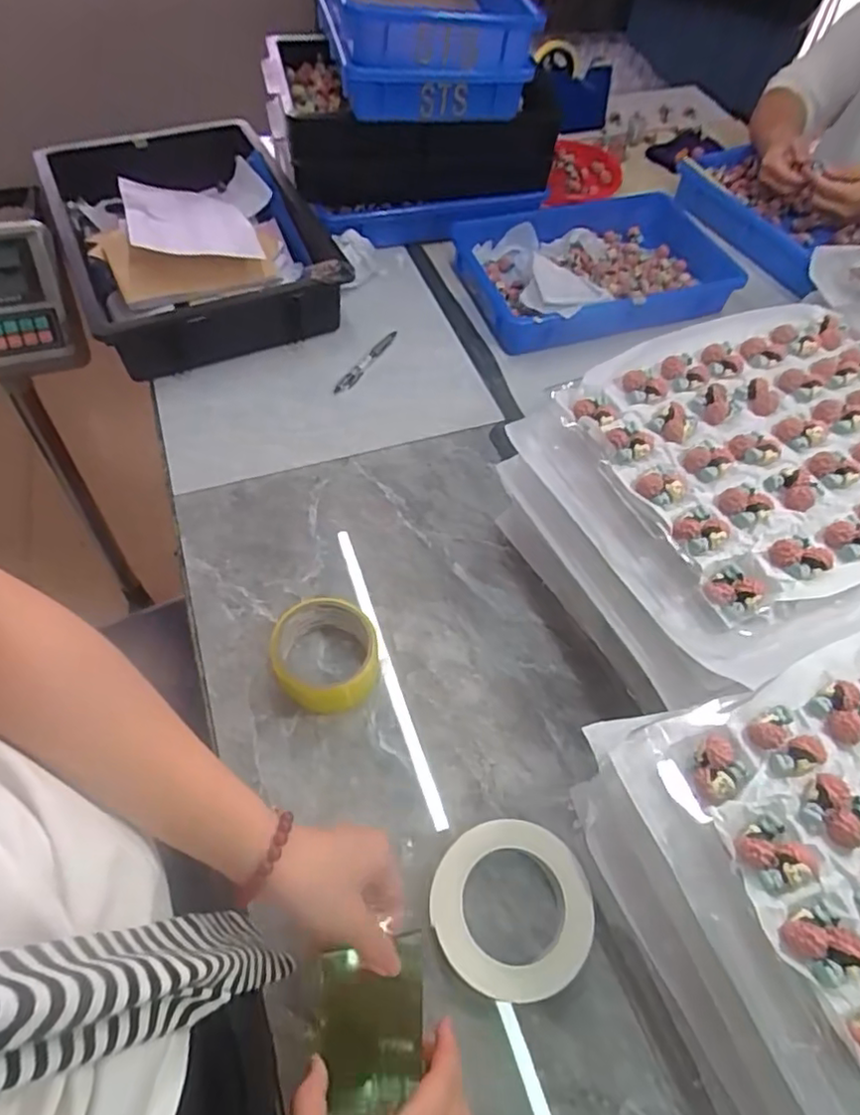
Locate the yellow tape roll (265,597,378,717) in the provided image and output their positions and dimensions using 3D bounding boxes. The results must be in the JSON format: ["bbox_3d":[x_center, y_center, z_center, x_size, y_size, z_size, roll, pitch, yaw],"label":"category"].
[{"bbox_3d":[-0.093,0.089,0.559,0.094,0.048,0.090,1,56,-1],"label":"yellow tape roll"}]

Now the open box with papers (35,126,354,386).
[{"bbox_3d":[-0.315,-0.420,0.857,0.314,0.120,0.437,-20,59,-16],"label":"open box with papers"}]

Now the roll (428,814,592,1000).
[{"bbox_3d":[0.058,0.259,0.465,0.114,0.034,0.112,2,56,0],"label":"roll"}]

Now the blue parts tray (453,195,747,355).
[{"bbox_3d":[0.241,-0.419,0.901,0.381,0.050,0.269,-10,57,-8],"label":"blue parts tray"}]

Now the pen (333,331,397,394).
[{"bbox_3d":[-0.080,-0.251,0.807,0.016,0.010,0.125,29,60,17],"label":"pen"}]

